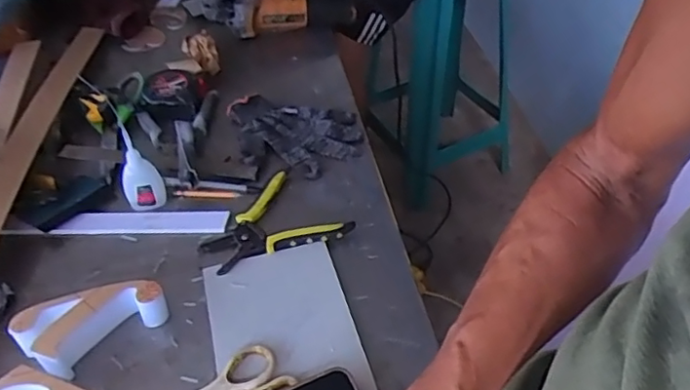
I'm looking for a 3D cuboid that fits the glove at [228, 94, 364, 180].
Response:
[{"bbox_3d":[-0.072,-0.086,0.811,0.184,0.022,0.143,5,44,11],"label":"glove"}]

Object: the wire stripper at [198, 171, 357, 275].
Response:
[{"bbox_3d":[-0.083,0.042,0.684,0.131,0.013,0.144,30,54,31],"label":"wire stripper"}]

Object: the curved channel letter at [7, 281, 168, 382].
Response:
[{"bbox_3d":[-0.248,0.123,0.588,0.127,0.048,0.067,-32,50,-26],"label":"curved channel letter"}]

